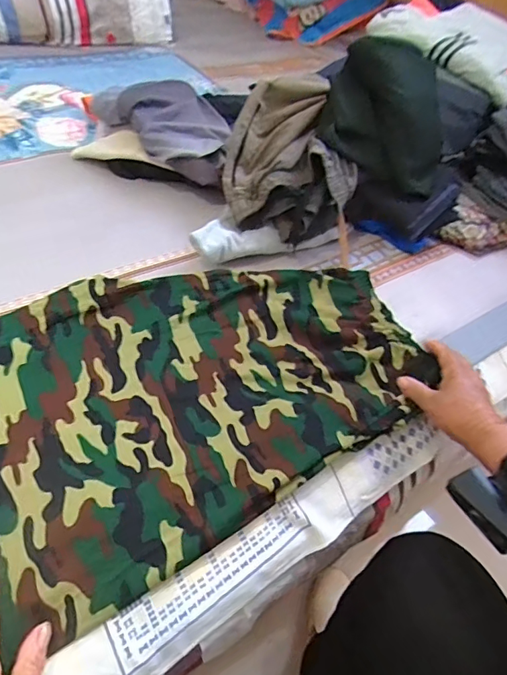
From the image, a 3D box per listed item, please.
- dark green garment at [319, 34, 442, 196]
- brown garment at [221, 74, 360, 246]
[{"bbox_3d":[0.198,-0.319,0.672,0.184,0.139,0.152,23,50,9],"label":"dark green garment"},{"bbox_3d":[0.054,-0.256,0.682,0.184,0.132,0.254,8,50,-5],"label":"brown garment"}]

